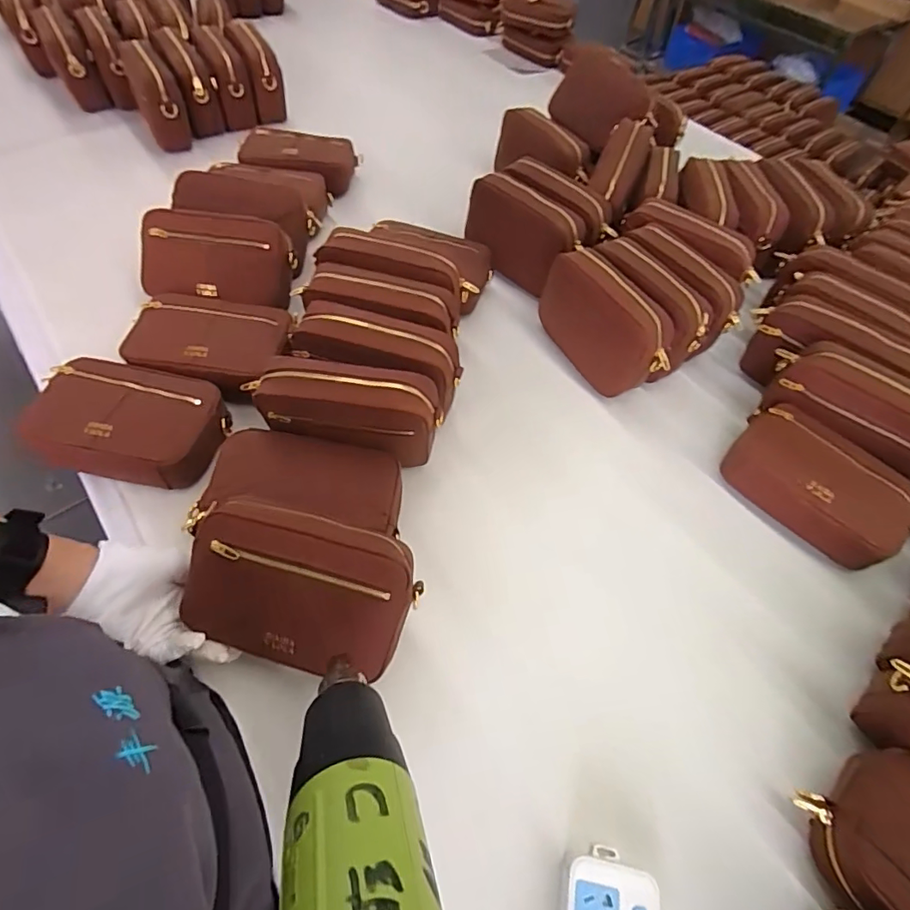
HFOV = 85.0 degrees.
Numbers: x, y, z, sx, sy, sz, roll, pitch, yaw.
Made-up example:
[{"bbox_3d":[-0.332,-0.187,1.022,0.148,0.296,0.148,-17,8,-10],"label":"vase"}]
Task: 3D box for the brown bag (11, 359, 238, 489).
[{"bbox_3d":[-0.370,-0.039,0.573,0.203,0.056,0.128,10,57,2],"label":"brown bag"}]

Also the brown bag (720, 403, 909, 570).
[{"bbox_3d":[0.434,0.030,0.595,0.193,0.068,0.132,41,63,20],"label":"brown bag"}]

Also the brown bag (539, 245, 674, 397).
[{"bbox_3d":[0.203,-0.175,0.685,0.072,0.138,0.201,-21,61,-18],"label":"brown bag"}]

